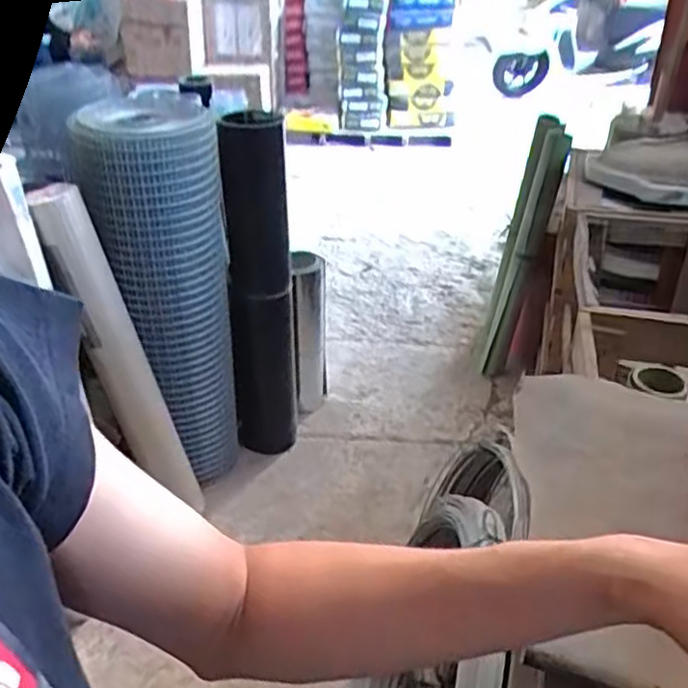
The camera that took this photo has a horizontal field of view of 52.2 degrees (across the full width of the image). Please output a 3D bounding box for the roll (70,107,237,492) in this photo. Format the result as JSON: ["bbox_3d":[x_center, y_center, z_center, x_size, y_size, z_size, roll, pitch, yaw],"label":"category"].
[{"bbox_3d":[-0.455,-0.109,1.835,0.316,0.920,0.271,-13,35,-18],"label":"roll"}]

